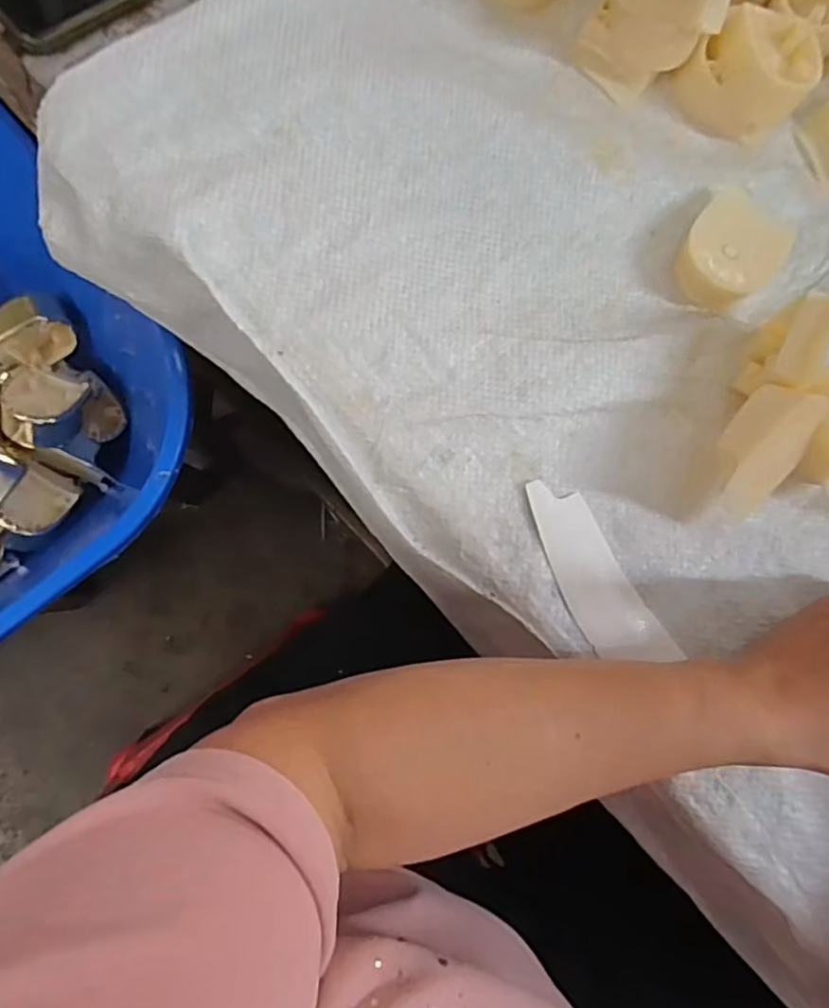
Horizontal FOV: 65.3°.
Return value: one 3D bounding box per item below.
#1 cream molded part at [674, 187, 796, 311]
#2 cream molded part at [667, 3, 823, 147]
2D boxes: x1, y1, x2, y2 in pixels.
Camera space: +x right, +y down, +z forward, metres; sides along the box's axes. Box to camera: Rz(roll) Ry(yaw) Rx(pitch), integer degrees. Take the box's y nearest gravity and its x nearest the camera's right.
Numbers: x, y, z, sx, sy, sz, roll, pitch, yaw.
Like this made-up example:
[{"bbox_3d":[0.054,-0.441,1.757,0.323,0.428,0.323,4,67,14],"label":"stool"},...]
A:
[{"bbox_3d":[0.165,-0.132,0.341,0.050,0.021,0.063,42,80,-1],"label":"cream molded part"},{"bbox_3d":[0.180,-0.231,0.348,0.058,0.033,0.057,-38,89,-10],"label":"cream molded part"}]

